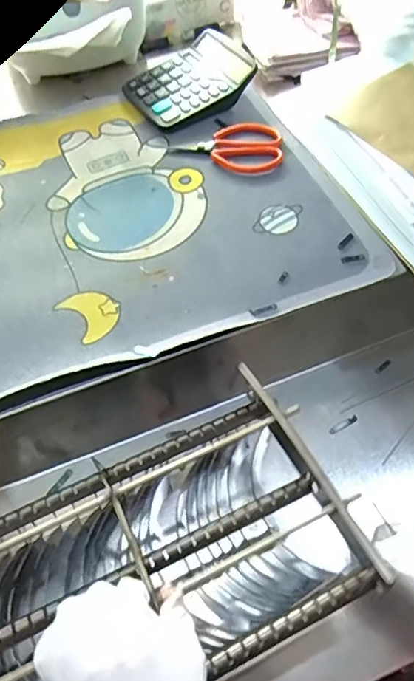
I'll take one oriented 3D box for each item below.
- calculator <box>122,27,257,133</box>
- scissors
[{"bbox_3d":[-0.021,-0.329,0.660,0.149,0.035,0.120,-29,61,-16],"label":"calculator"},{"bbox_3d":[0.024,-0.218,0.603,0.122,0.016,0.071,0,57,1],"label":"scissors"}]

